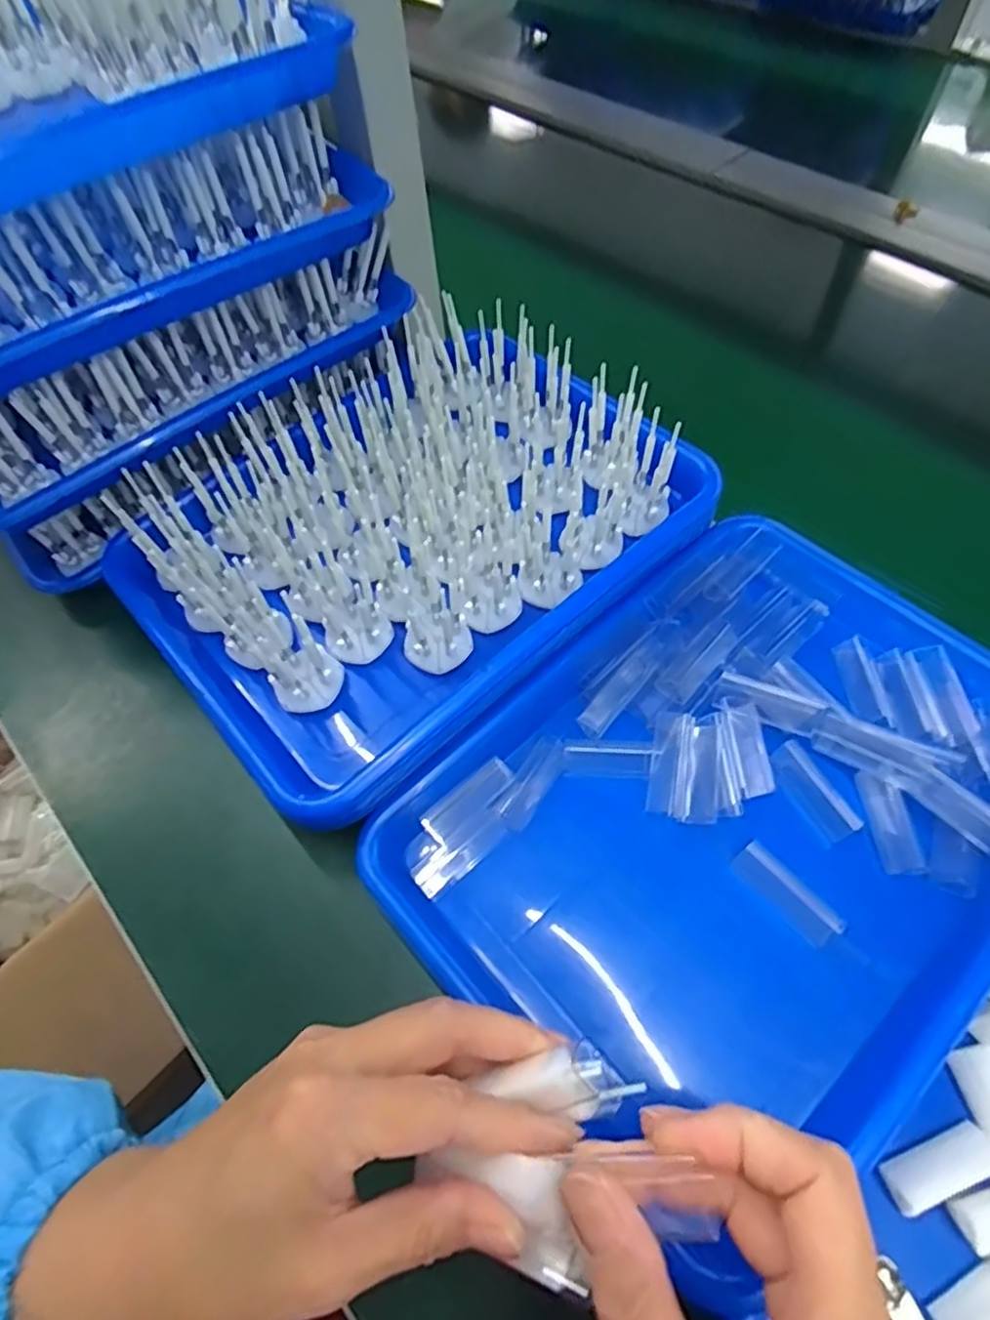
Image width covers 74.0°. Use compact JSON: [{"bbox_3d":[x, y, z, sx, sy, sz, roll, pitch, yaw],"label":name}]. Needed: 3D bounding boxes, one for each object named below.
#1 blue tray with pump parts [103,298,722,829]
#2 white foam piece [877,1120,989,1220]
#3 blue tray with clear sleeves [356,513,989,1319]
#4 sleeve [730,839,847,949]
[{"bbox_3d":[-0.055,-0.091,0.418,0.327,0.088,0.255,-38,64,-18],"label":"blue tray with pump parts"},{"bbox_3d":[0.183,0.209,0.269,0.046,0.011,0.018,-21,60,-9],"label":"white foam piece"},{"bbox_3d":[0.126,0.076,0.344,0.321,0.038,0.246,-39,65,-18],"label":"blue tray with clear sleeves"},{"bbox_3d":[0.145,0.117,0.328,0.021,0.004,0.054,-36,64,-17],"label":"sleeve"}]

